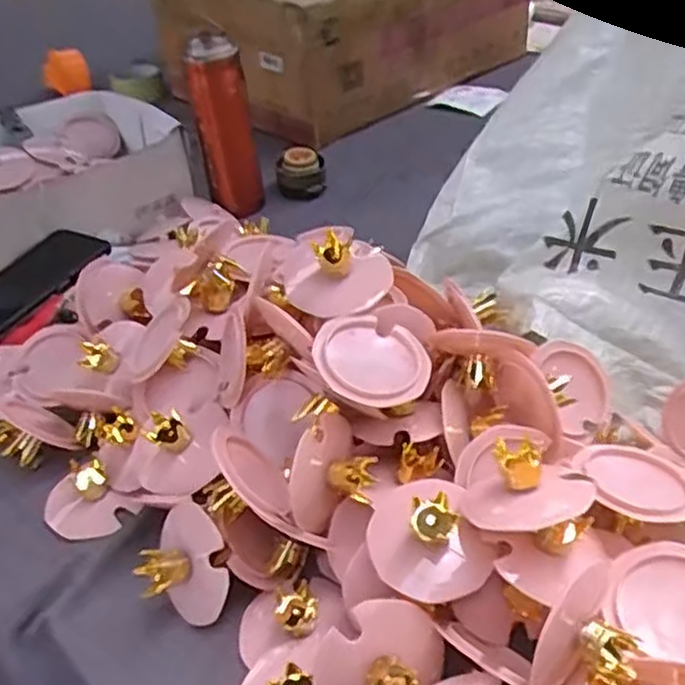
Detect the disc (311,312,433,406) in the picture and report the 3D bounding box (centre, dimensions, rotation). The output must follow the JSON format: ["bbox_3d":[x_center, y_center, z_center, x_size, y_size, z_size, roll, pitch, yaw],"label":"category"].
[{"bbox_3d":[0.016,0.011,0.473,0.074,0.015,0.071,8,43,-8],"label":"disc"}]

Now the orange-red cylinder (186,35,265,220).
[{"bbox_3d":[-0.145,-0.266,0.887,0.066,0.206,0.054,-10,39,-5],"label":"orange-red cylinder"}]

